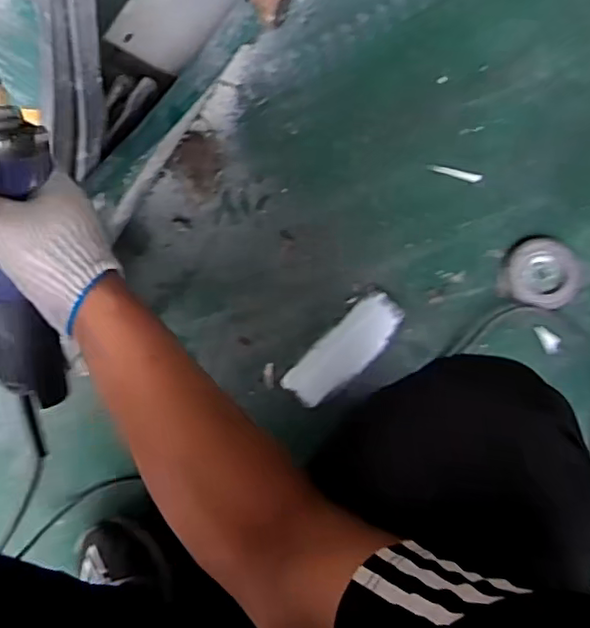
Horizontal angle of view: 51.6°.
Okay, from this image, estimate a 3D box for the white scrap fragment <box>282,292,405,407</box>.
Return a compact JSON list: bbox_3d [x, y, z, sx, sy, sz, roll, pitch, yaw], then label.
[{"bbox_3d":[0.068,0.050,0.814,0.175,0.013,0.064,-45,81,-1],"label":"white scrap fragment"}]

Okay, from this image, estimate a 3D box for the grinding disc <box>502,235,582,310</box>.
[{"bbox_3d":[0.335,-0.057,0.825,0.097,0.018,0.098,0,83,0],"label":"grinding disc"}]

